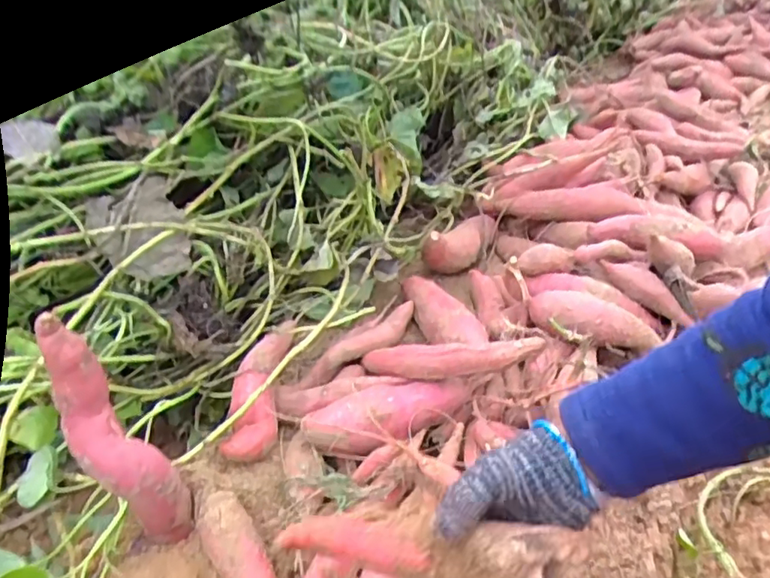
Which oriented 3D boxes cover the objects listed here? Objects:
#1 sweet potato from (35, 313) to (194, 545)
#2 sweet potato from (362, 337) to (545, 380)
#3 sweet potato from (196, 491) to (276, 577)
[{"bbox_3d":[-0.233,0.138,0.514,0.057,0.264,0.063,-2,31,32],"label":"sweet potato"},{"bbox_3d":[0.063,0.080,0.652,0.232,0.035,0.035,-10,25,39],"label":"sweet potato"},{"bbox_3d":[-0.135,0.251,0.544,0.041,0.034,0.132,-25,68,-31],"label":"sweet potato"}]

